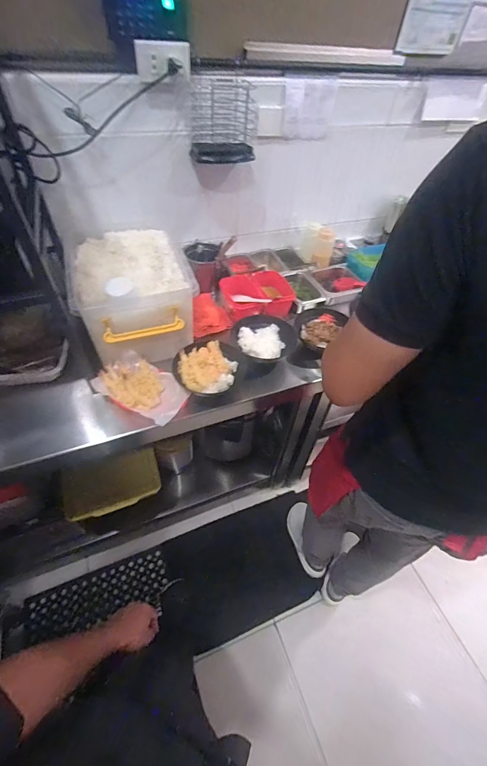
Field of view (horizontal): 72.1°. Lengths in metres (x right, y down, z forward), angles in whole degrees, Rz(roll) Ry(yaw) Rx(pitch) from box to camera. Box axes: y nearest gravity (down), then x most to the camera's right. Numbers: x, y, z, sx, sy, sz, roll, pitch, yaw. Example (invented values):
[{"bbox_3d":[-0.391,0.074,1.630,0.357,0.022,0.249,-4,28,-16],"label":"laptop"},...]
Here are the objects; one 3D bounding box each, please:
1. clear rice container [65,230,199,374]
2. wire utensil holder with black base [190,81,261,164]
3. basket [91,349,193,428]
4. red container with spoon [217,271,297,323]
[{"bbox_3d":[-0.306,-0.247,0.931,0.289,0.196,0.396,-16,52,-17],"label":"clear rice container"},{"bbox_3d":[-0.047,-0.708,0.918,0.193,0.171,0.059,-20,54,-20],"label":"wire utensil holder with black base"},{"bbox_3d":[-0.248,0.018,0.842,0.229,0.056,0.142,23,52,15],"label":"basket"},{"bbox_3d":[0.040,-0.287,1.082,0.224,0.086,0.183,-14,52,-15],"label":"red container with spoon"}]

